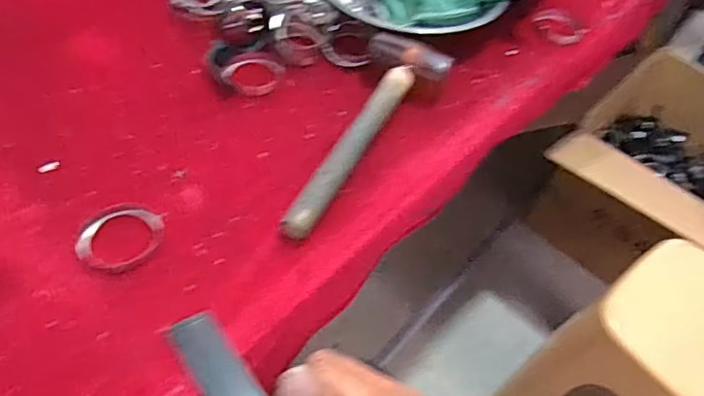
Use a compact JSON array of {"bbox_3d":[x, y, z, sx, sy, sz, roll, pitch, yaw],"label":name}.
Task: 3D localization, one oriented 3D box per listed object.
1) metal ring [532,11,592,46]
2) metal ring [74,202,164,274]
[{"bbox_3d":[0.311,-0.262,0.837,0.077,0.018,0.077,4,50,-5],"label":"metal ring"},{"bbox_3d":[-0.223,0.037,0.530,0.073,0.009,0.078,4,50,-5],"label":"metal ring"}]

